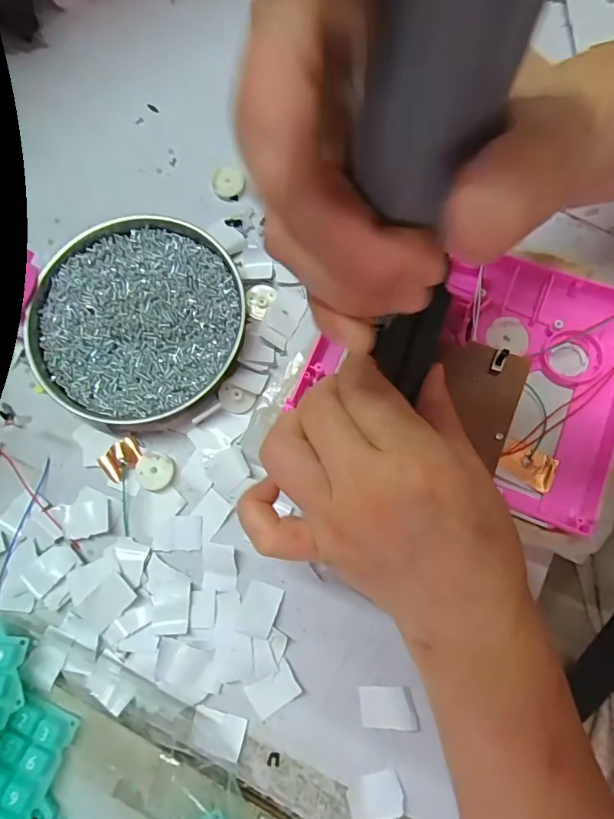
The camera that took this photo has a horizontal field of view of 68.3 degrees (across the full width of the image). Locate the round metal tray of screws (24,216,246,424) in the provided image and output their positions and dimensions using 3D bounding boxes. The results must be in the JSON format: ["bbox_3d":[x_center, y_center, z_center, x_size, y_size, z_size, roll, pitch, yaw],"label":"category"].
[{"bbox_3d":[-0.109,-0.058,0.292,0.127,0.023,0.134,0,75,0],"label":"round metal tray of screws"}]

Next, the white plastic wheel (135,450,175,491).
[{"bbox_3d":[-0.094,0.038,0.279,0.023,0.008,0.023,0,75,0],"label":"white plastic wheel"}]

